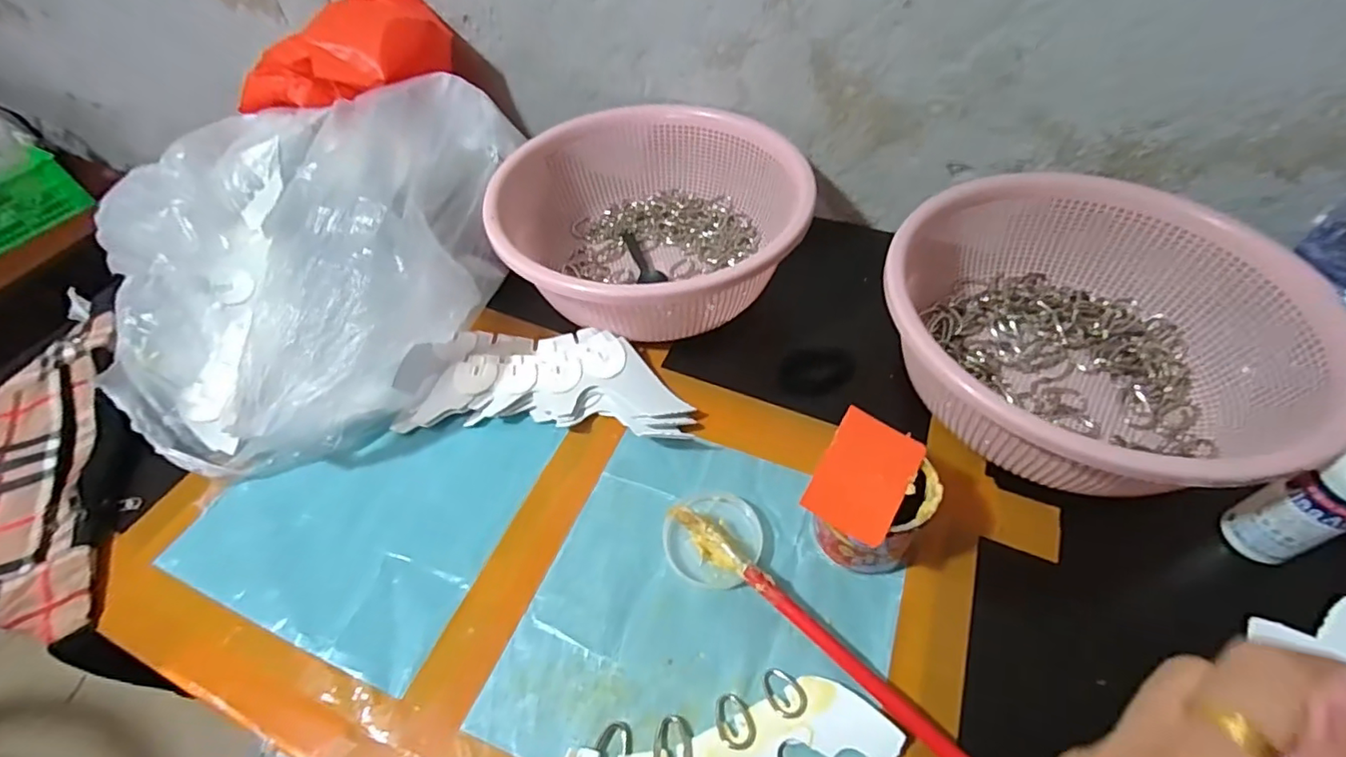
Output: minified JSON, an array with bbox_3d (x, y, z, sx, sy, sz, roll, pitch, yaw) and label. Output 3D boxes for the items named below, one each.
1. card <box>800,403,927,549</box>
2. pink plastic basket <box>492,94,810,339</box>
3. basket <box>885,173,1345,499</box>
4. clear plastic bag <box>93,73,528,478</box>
[{"bbox_3d":[0.116,0.057,0.348,0.051,0.006,0.081,24,57,22],"label":"card"},{"bbox_3d":[-0.014,-0.152,0.543,0.274,0.113,0.252,9,52,11],"label":"pink plastic basket"},{"bbox_3d":[0.299,-0.038,0.438,0.269,0.102,0.263,-2,51,2],"label":"basket"},{"bbox_3d":[-0.332,-0.113,0.504,0.339,0.137,0.371,1,51,4],"label":"clear plastic bag"}]

